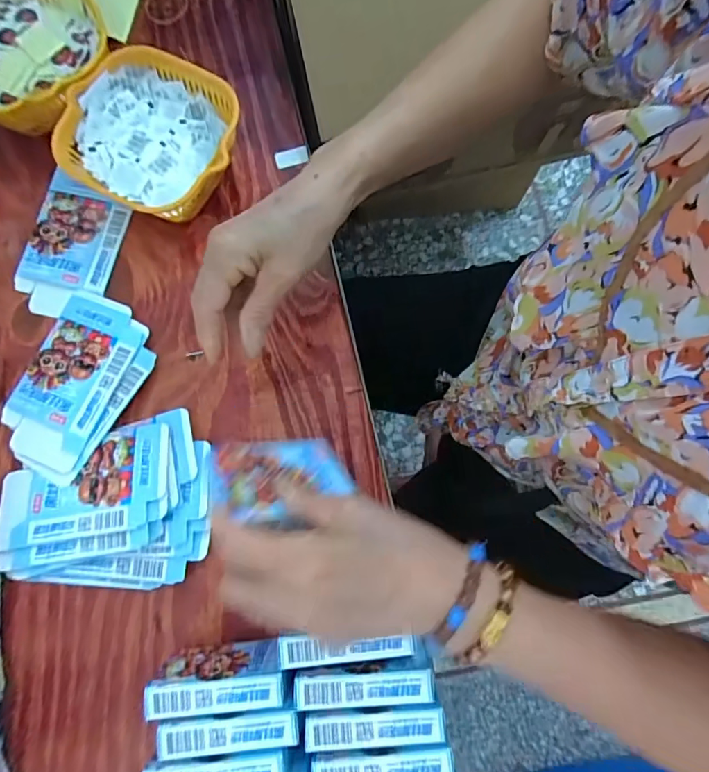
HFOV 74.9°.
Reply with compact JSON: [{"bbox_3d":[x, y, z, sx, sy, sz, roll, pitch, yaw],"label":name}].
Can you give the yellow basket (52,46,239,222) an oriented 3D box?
[{"bbox_3d":[-0.172,-0.213,0.414,0.145,0.064,0.129,32,82,6],"label":"yellow basket"}]

